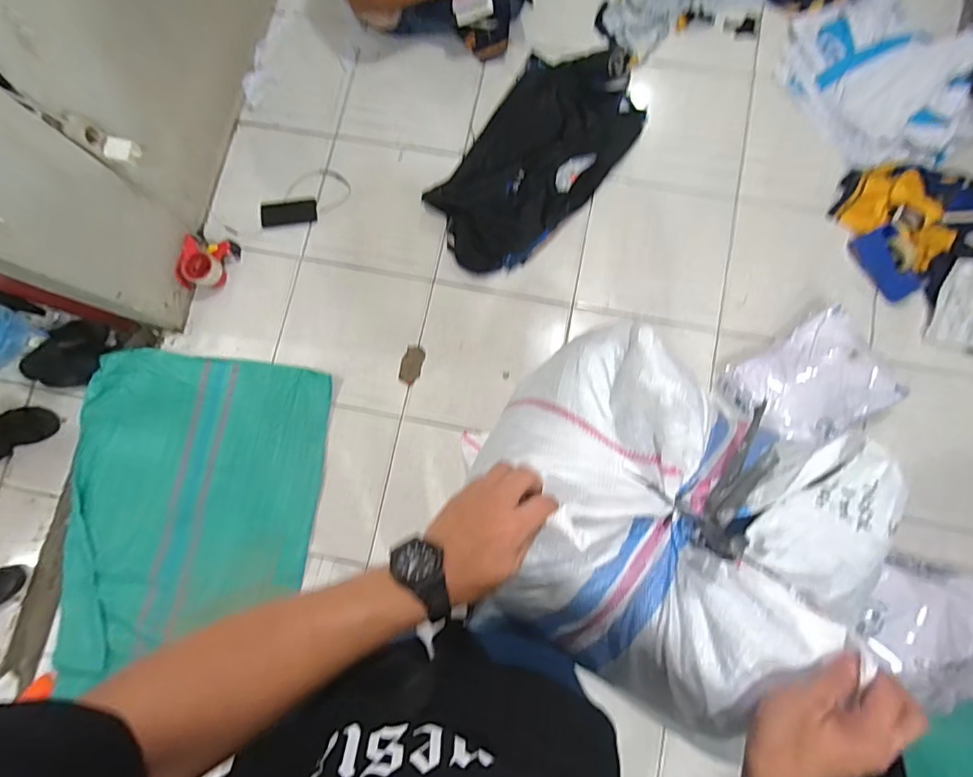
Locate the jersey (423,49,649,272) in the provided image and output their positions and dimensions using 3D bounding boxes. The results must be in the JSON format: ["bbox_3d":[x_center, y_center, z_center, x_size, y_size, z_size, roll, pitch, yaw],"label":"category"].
[{"bbox_3d":[0.153,-0.680,1.462,0.377,0.039,0.759,35,83,7],"label":"jersey"}]

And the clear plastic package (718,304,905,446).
[{"bbox_3d":[0.814,-0.008,1.260,0.332,0.114,0.273,-29,81,-4],"label":"clear plastic package"}]

